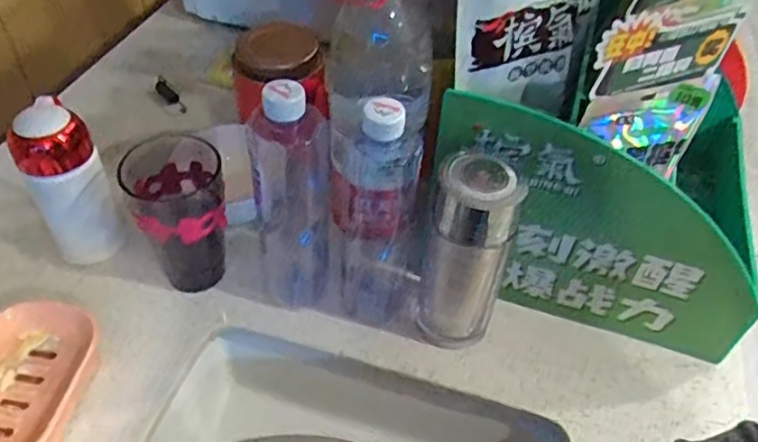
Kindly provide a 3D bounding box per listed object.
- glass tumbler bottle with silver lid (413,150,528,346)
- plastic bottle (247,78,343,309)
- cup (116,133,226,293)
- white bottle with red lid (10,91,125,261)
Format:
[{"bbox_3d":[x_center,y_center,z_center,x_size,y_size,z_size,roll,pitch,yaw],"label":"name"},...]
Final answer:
[{"bbox_3d":[0.073,0.032,0.540,0.069,0.189,0.067,14,47,8],"label":"glass tumbler bottle with silver lid"},{"bbox_3d":[-0.071,-0.016,0.544,0.069,0.230,0.074,-7,47,-11],"label":"plastic bottle"},{"bbox_3d":[-0.181,0.004,0.587,0.078,0.135,0.088,-6,47,-10],"label":"cup"},{"bbox_3d":[-0.286,-0.027,0.583,0.066,0.162,0.063,-20,51,-22],"label":"white bottle with red lid"}]

